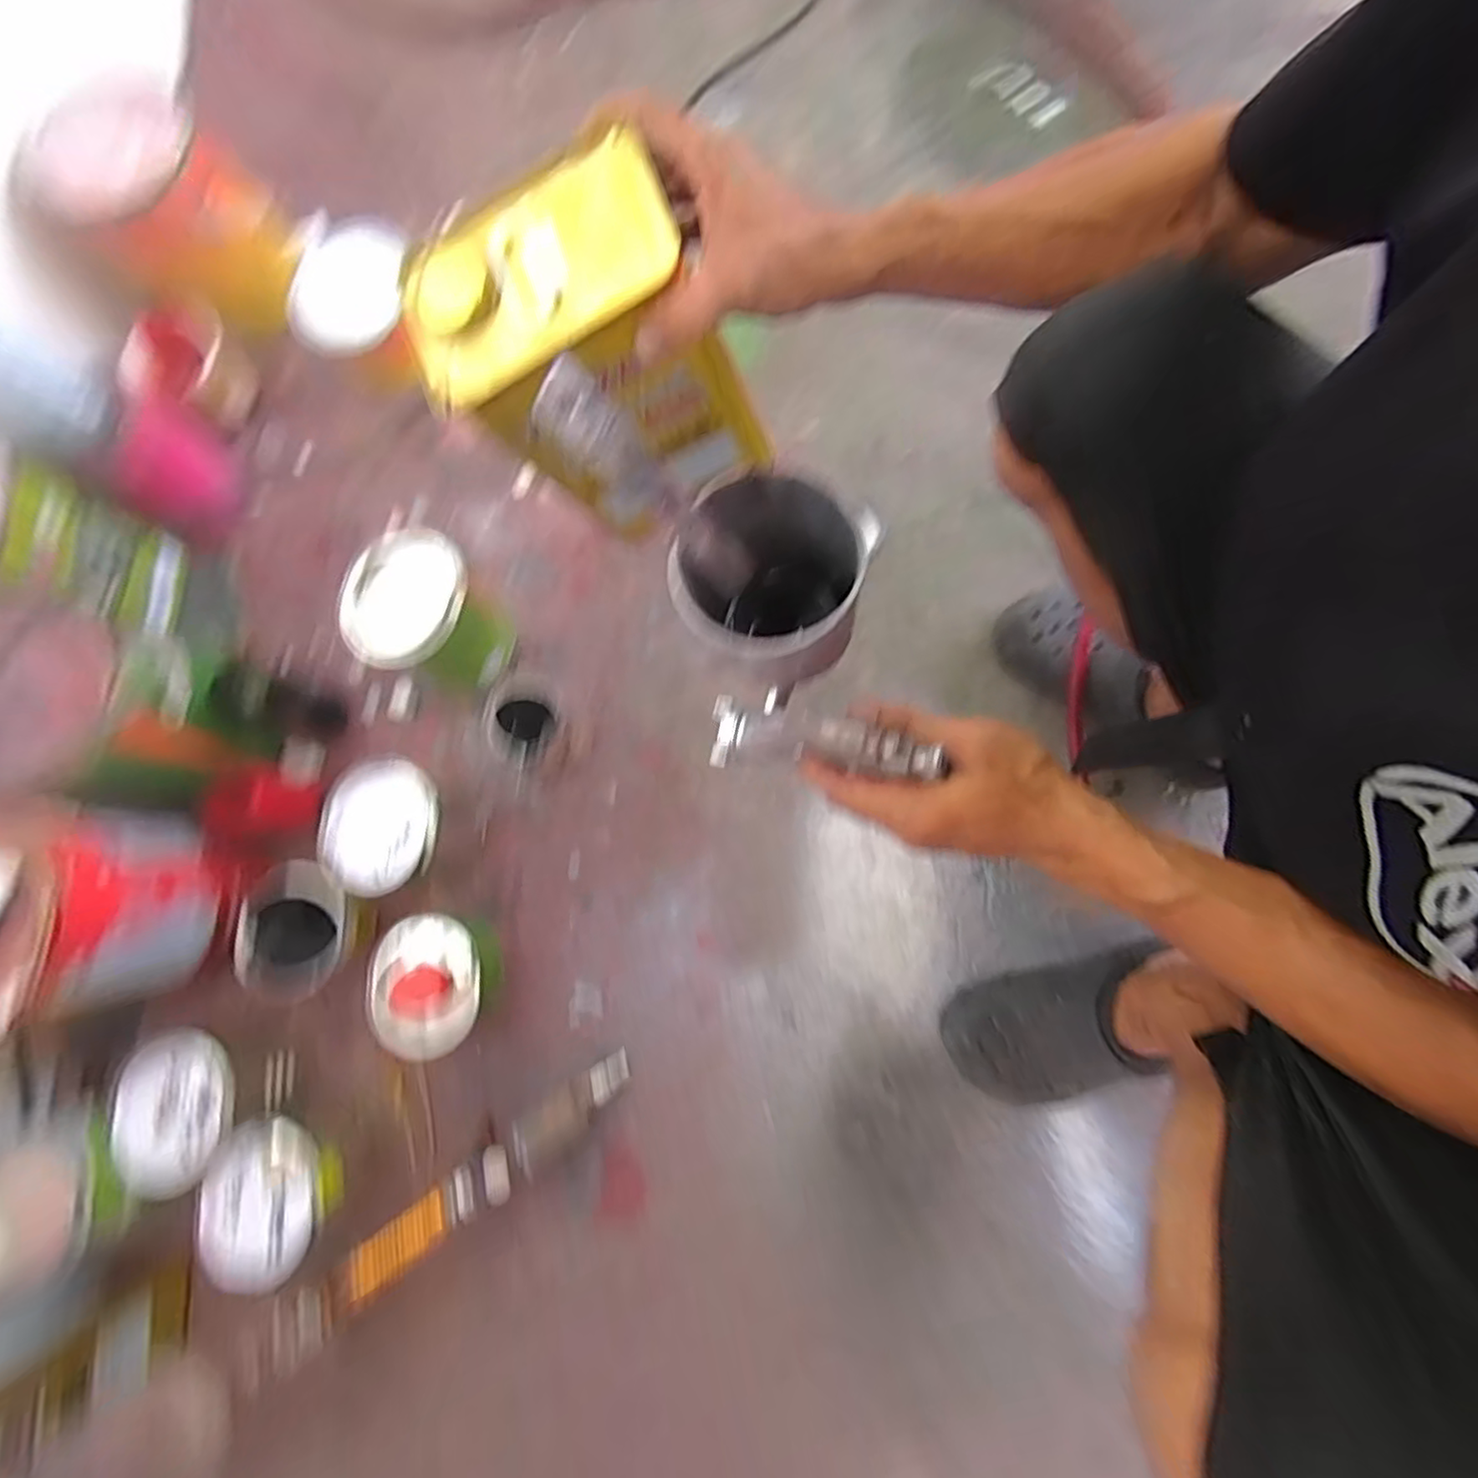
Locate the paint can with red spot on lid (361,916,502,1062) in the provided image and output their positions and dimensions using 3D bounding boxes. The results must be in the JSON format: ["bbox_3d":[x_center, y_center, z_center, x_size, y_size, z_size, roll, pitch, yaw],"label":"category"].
[{"bbox_3d":[-0.284,0.226,0.621,0.108,0.074,0.116,0,78,1],"label":"paint can with red spot on lid"}]

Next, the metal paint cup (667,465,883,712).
[{"bbox_3d":[0.014,-0.067,0.325,0.077,0.103,0.077,0,78,1],"label":"metal paint cup"}]

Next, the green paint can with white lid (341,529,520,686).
[{"bbox_3d":[-0.292,-0.112,0.652,0.111,0.138,0.114,-21,79,-3],"label":"green paint can with white lid"}]

